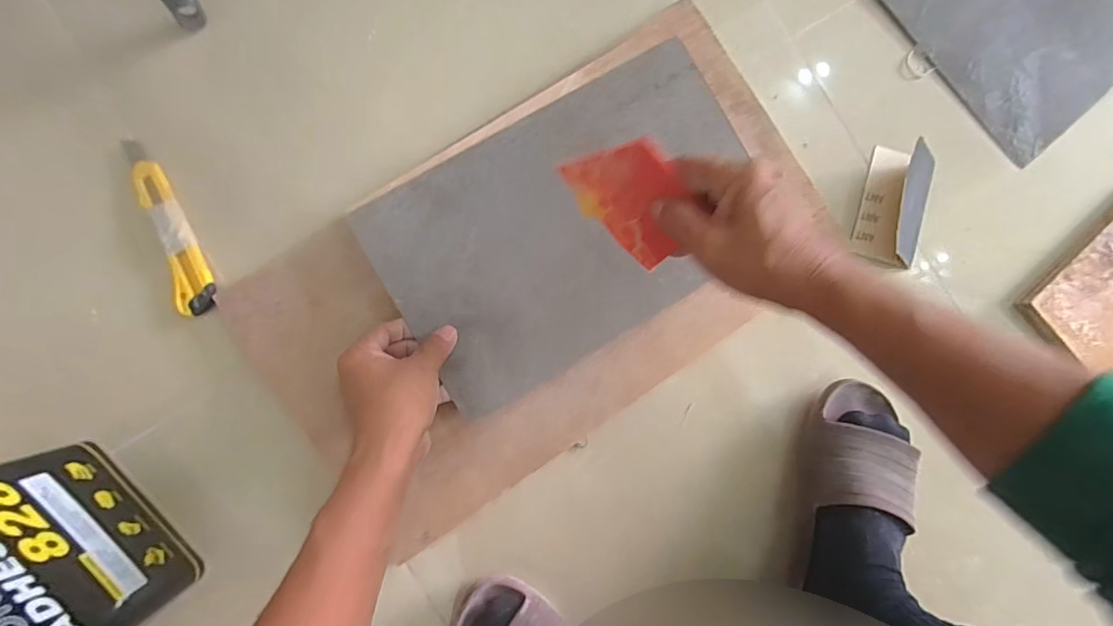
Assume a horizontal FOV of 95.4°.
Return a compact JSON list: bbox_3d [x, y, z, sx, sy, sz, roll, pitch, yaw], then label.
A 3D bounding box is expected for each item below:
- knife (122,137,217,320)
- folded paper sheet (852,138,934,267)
[{"bbox_3d":[-0.356,-0.082,0.464,0.036,0.024,0.171,-20,91,-3],"label":"knife"},{"bbox_3d":[0.348,-0.105,0.502,0.070,0.044,0.113,16,90,-3],"label":"folded paper sheet"}]

